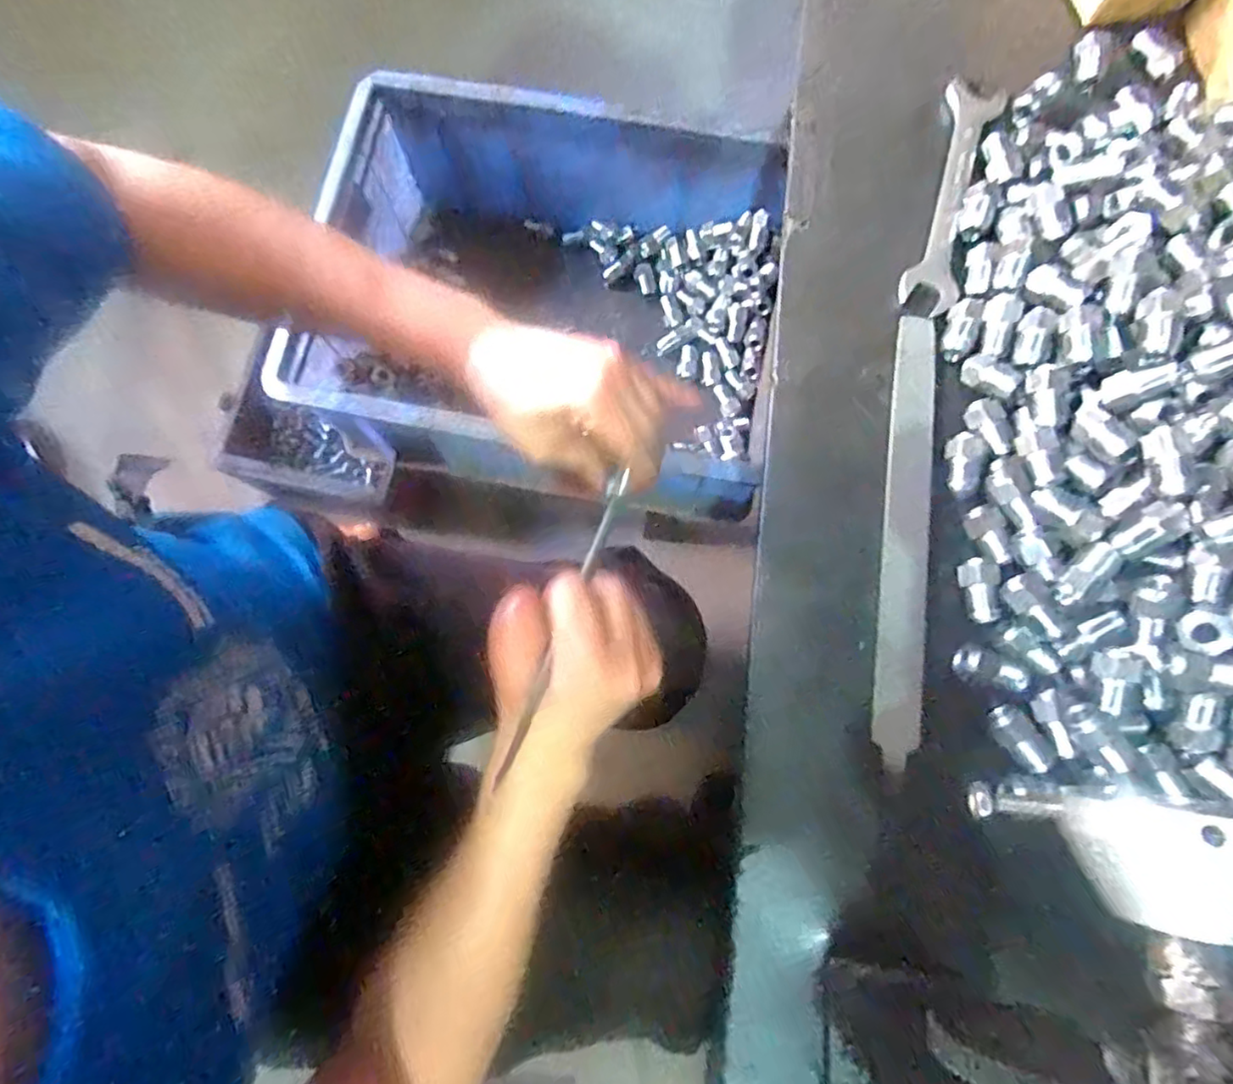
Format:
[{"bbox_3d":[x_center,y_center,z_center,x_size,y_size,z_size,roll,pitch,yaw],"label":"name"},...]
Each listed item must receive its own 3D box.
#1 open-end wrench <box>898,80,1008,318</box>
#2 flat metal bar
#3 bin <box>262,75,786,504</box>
[{"bbox_3d":[0.213,-0.222,0.399,0.035,0.005,0.171,17,78,3],"label":"open-end wrench"},{"bbox_3d":[0.161,-0.009,0.355,0.022,0.011,0.255,8,78,1],"label":"flat metal bar"},{"bbox_3d":[-0.050,-0.221,0.562,0.375,0.130,0.273,9,78,2],"label":"bin"}]

